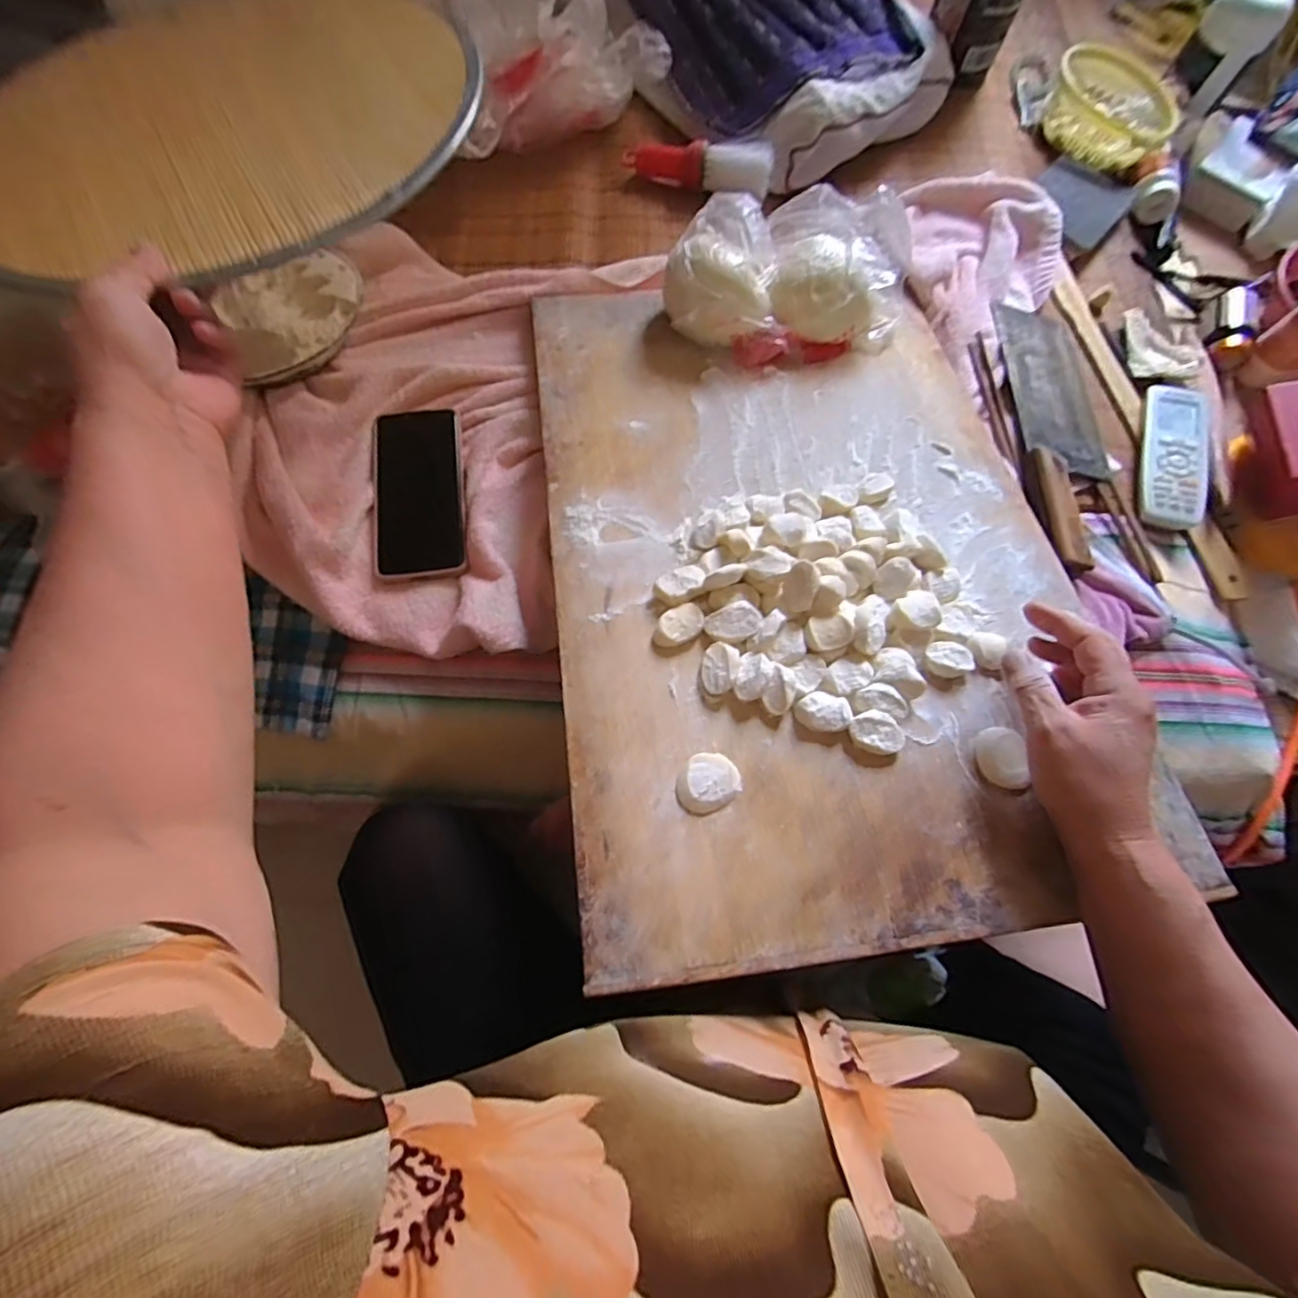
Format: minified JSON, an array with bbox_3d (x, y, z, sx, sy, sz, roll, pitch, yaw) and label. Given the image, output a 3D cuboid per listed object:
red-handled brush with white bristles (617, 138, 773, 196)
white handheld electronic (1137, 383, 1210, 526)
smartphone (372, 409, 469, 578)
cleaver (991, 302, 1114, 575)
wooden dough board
[{"bbox_3d":[0.055,-0.545,0.670,0.163,0.036,0.034,9,70,1],"label":"red-handled brush with white bristles"},{"bbox_3d":[0.495,-0.189,0.562,0.055,0.016,0.167,21,71,5],"label":"white handheld electronic"},{"bbox_3d":[-0.197,-0.134,0.513,0.076,0.012,0.155,-8,71,-5],"label":"smartphone"},{"bbox_3d":[0.386,-0.208,0.551,0.093,0.024,0.305,4,70,-1],"label":"cleaver"},{"bbox_3d":[0.121,-0.085,0.452,0.381,0.026,0.555,-5,63,-7],"label":"wooden dough board"}]

